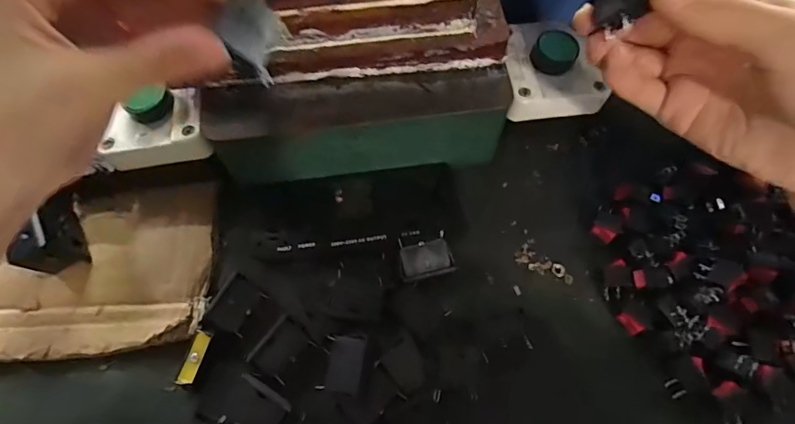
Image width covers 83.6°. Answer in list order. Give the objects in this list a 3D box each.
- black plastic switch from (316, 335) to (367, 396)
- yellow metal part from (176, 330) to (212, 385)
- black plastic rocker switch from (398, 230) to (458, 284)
[{"bbox_3d":[-0.031,0.089,0.261,0.023,0.018,0.032,8,69,4],"label":"black plastic switch"},{"bbox_3d":[-0.118,0.085,0.260,0.009,0.004,0.029,16,59,-4],"label":"yellow metal part"},{"bbox_3d":[0.018,0.032,0.296,0.034,0.016,0.026,-16,69,-5],"label":"black plastic rocker switch"}]

